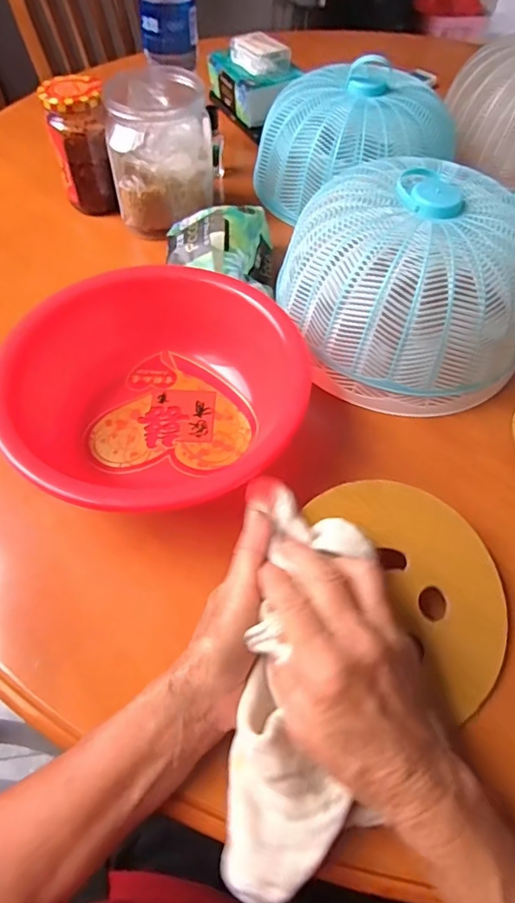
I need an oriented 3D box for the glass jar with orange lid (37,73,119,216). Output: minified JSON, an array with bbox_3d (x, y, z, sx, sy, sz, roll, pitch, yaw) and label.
[{"bbox_3d":[-0.194,-0.333,0.582,0.062,0.131,0.071,-13,57,-9],"label":"glass jar with orange lid"}]

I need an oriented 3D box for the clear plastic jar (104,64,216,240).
[{"bbox_3d":[-0.102,-0.323,0.561,0.106,0.126,0.104,-4,56,-4],"label":"clear plastic jar"}]

